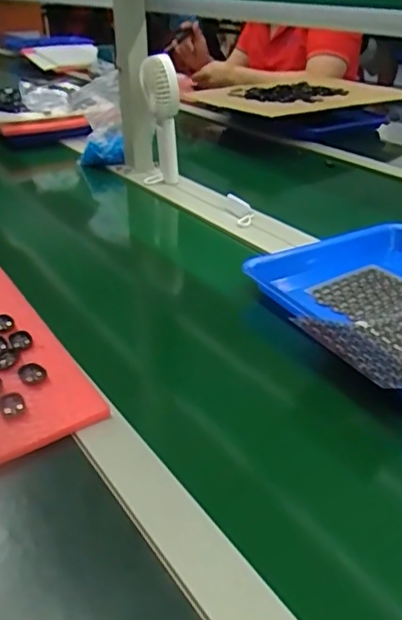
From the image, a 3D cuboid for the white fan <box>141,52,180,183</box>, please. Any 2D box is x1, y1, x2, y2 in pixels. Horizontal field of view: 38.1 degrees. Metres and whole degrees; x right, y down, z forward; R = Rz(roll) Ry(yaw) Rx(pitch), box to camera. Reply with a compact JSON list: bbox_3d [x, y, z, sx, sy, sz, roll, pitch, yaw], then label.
[{"bbox_3d":[-0.065,-0.291,0.940,0.062,0.210,0.071,-3,33,-4],"label":"white fan"}]

